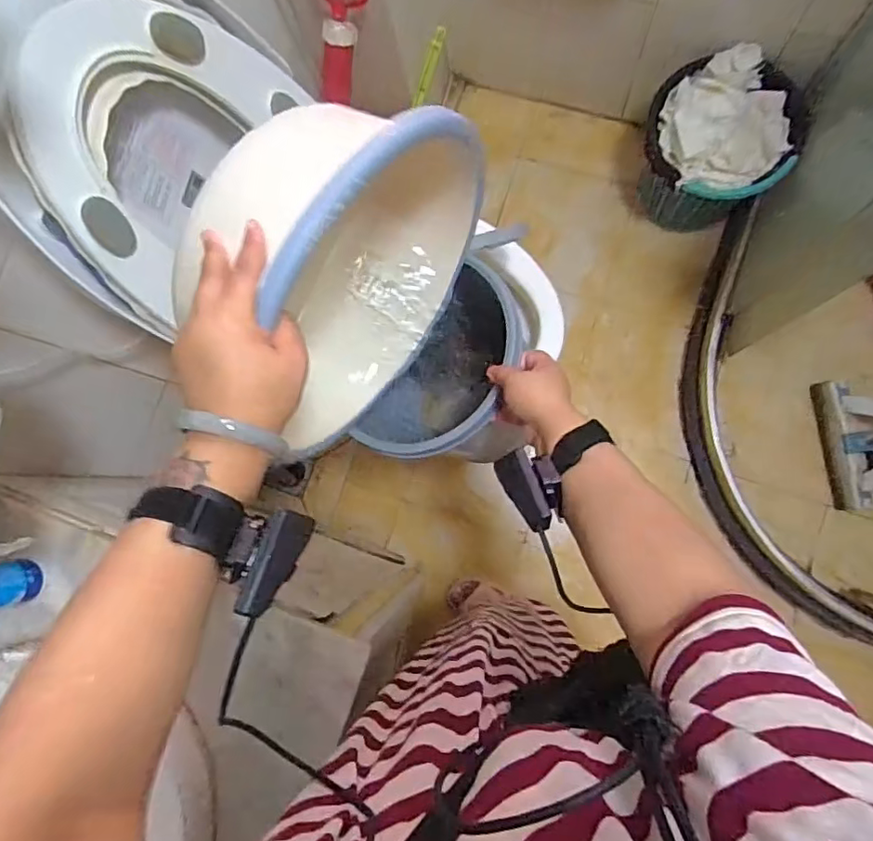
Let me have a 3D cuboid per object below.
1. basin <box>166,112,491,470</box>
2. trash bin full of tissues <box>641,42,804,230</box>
[{"bbox_3d":[-0.099,-0.148,0.554,0.135,0.341,0.324,35,88,9],"label":"basin"},{"bbox_3d":[0.577,-0.572,1.209,0.281,0.215,0.275,-1,83,7],"label":"trash bin full of tissues"}]

